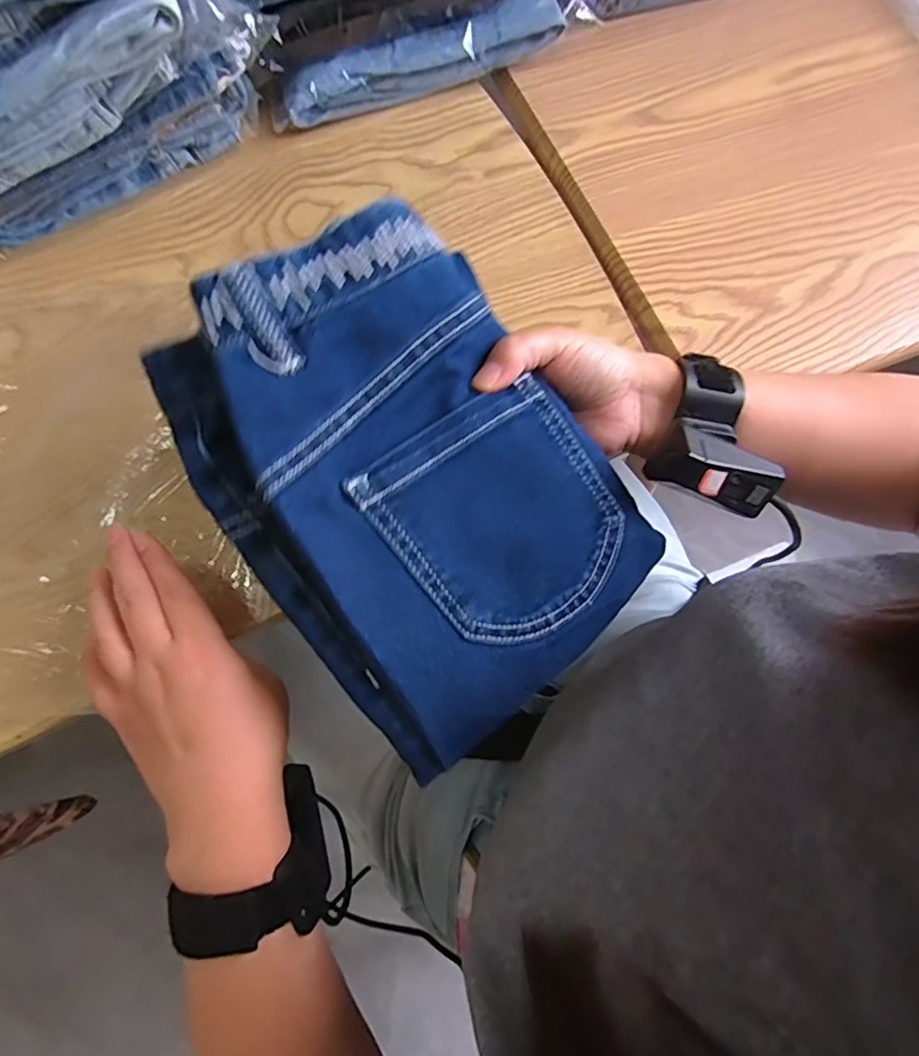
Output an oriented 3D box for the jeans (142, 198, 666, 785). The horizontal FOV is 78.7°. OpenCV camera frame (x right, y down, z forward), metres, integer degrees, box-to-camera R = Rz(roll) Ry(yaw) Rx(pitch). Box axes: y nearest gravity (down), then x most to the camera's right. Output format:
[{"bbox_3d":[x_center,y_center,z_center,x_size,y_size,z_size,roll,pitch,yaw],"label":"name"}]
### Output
[{"bbox_3d":[-0.021,-0.025,0.281,0.173,0.034,0.233,-38,96,-17],"label":"jeans"}]

